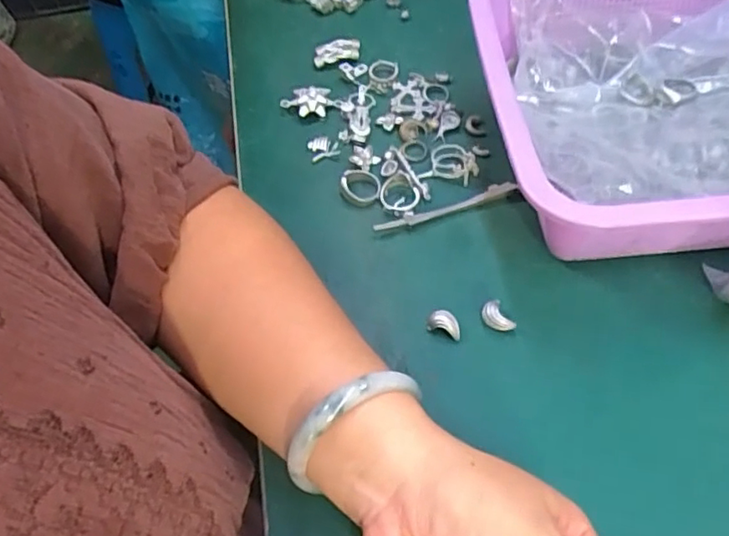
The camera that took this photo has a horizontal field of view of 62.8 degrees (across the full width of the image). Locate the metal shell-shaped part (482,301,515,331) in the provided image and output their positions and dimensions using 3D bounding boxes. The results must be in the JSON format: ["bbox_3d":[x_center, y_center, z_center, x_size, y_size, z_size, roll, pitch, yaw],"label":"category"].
[{"bbox_3d":[0.075,0.029,0.340,0.011,0.012,0.019,-28,59,-14],"label":"metal shell-shaped part"}]

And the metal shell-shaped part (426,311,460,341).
[{"bbox_3d":[0.046,0.033,0.339,0.019,0.016,0.009,18,59,16],"label":"metal shell-shaped part"}]

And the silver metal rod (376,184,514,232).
[{"bbox_3d":[0.052,-0.038,0.385,0.096,0.007,0.012,-19,57,-8],"label":"silver metal rod"}]

